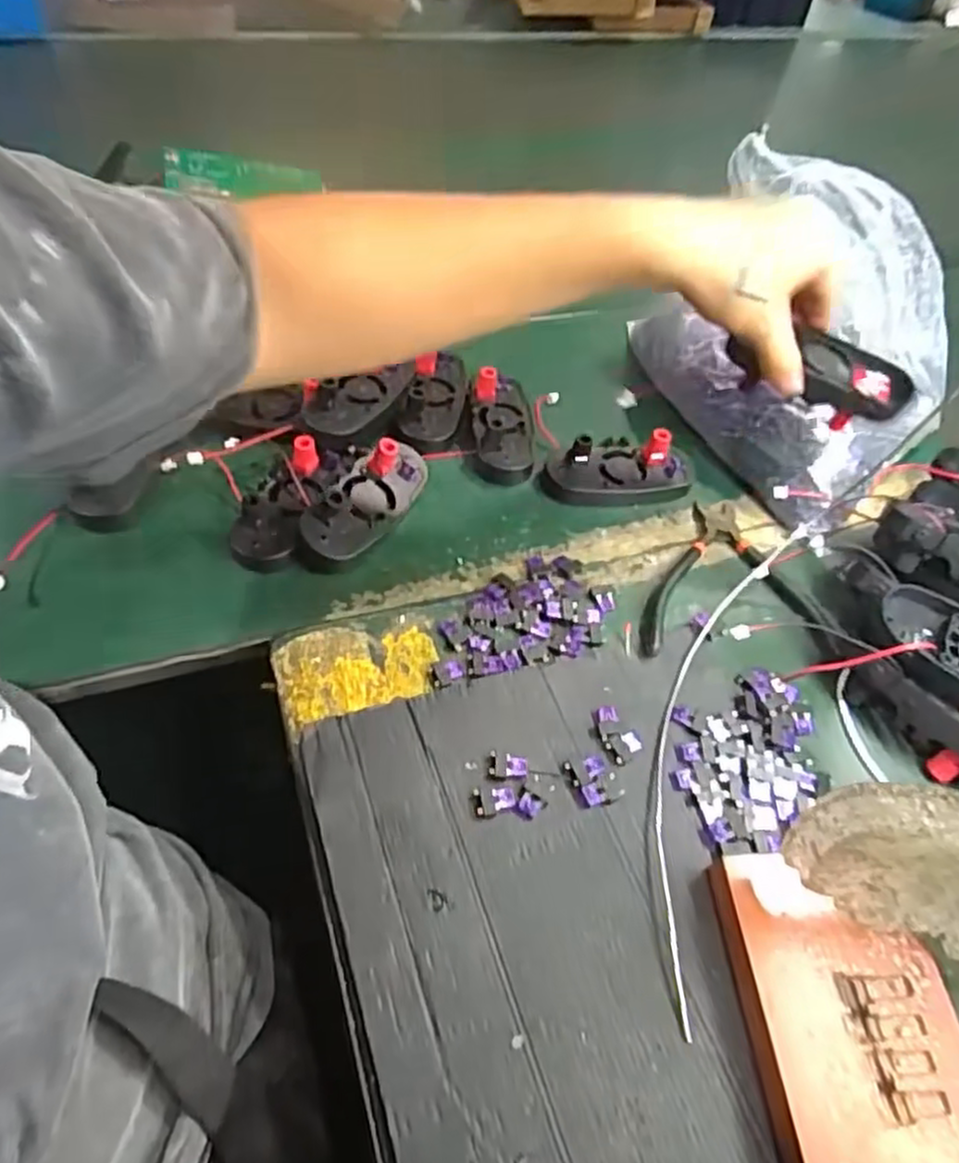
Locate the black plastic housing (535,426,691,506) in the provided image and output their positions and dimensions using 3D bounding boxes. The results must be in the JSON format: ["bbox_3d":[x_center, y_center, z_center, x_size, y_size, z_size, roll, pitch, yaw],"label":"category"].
[{"bbox_3d":[0.103,-0.087,0.540,0.109,0.028,0.053,-6,53,-11],"label":"black plastic housing"}]

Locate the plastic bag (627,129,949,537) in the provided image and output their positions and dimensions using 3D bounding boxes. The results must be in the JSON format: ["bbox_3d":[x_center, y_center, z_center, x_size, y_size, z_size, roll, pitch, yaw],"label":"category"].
[{"bbox_3d":[0.251,-0.196,0.558,0.190,0.162,0.249,-23,58,-21],"label":"plastic bag"}]

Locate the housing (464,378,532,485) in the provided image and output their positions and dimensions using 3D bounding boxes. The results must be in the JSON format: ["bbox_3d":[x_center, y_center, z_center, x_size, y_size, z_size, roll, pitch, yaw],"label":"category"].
[{"bbox_3d":[0.018,-0.122,0.561,0.050,0.024,0.099,7,52,-1],"label":"housing"}]

